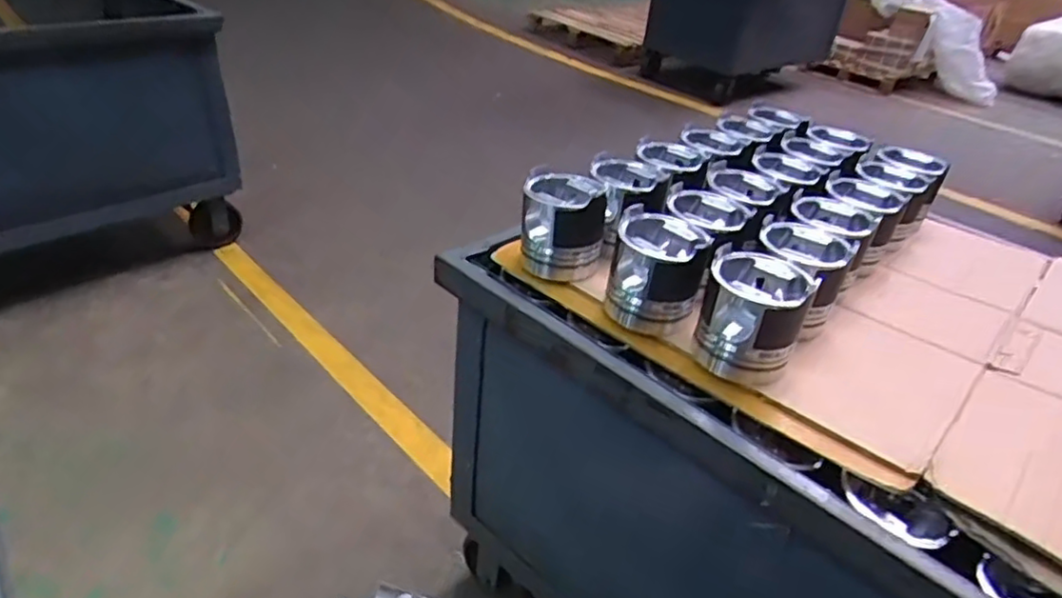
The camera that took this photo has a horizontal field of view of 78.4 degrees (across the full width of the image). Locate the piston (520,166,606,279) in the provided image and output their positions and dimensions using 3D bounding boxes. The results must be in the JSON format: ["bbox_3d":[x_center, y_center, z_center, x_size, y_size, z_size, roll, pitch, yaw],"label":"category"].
[{"bbox_3d":[0.039,-0.090,0.793,0.100,0.100,0.101,10,35,5],"label":"piston"}]

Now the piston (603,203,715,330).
[{"bbox_3d":[0.137,-0.029,0.716,0.098,0.100,0.103,16,36,13],"label":"piston"}]

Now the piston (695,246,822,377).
[{"bbox_3d":[0.225,0.014,0.667,0.095,0.102,0.098,19,36,17],"label":"piston"}]

